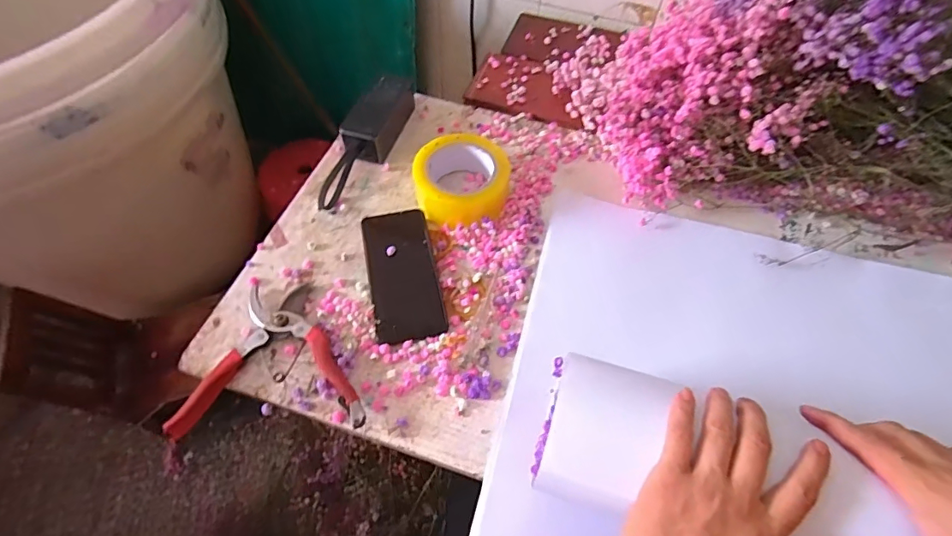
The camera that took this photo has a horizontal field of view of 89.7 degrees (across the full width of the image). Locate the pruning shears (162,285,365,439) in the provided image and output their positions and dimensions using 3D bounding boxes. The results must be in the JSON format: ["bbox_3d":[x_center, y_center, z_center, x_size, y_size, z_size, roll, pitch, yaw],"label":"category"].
[{"bbox_3d":[-0.190,0.080,0.469,0.167,0.022,0.155,-2,57,-3],"label":"pruning shears"}]

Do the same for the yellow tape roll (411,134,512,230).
[{"bbox_3d":[-0.018,-0.104,0.576,0.111,0.056,0.106,1,57,-1],"label":"yellow tape roll"}]

